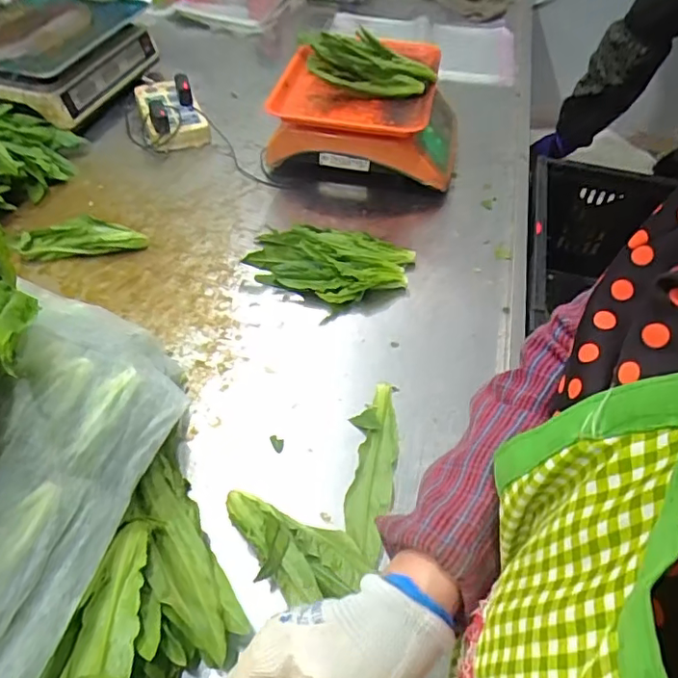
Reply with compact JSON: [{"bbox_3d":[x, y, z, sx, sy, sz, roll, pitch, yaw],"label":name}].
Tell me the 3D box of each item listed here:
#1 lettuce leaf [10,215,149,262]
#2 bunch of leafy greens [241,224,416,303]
[{"bbox_3d":[-0.356,-0.141,0.780,0.179,0.025,0.067,-5,49,-7],"label":"lettuce leaf"},{"bbox_3d":[-0.014,-0.102,0.758,0.203,0.039,0.119,15,50,10],"label":"bunch of leafy greens"}]

